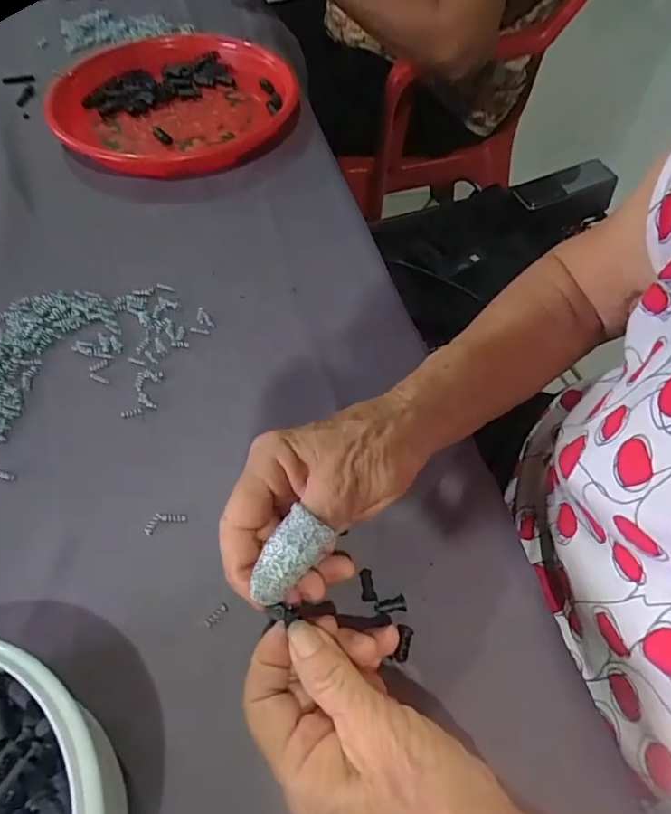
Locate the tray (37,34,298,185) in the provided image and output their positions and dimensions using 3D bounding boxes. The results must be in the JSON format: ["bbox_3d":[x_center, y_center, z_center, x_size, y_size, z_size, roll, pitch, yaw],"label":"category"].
[{"bbox_3d":[-0.165,-0.314,0.552,0.239,0.041,0.218,-28,64,-17],"label":"tray"}]

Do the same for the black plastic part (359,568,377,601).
[{"bbox_3d":[0.018,0.100,0.295,0.008,0.004,0.018,-4,56,-4],"label":"black plastic part"}]

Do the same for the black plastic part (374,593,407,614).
[{"bbox_3d":[0.030,0.109,0.289,0.017,0.005,0.009,-10,56,-8],"label":"black plastic part"}]

